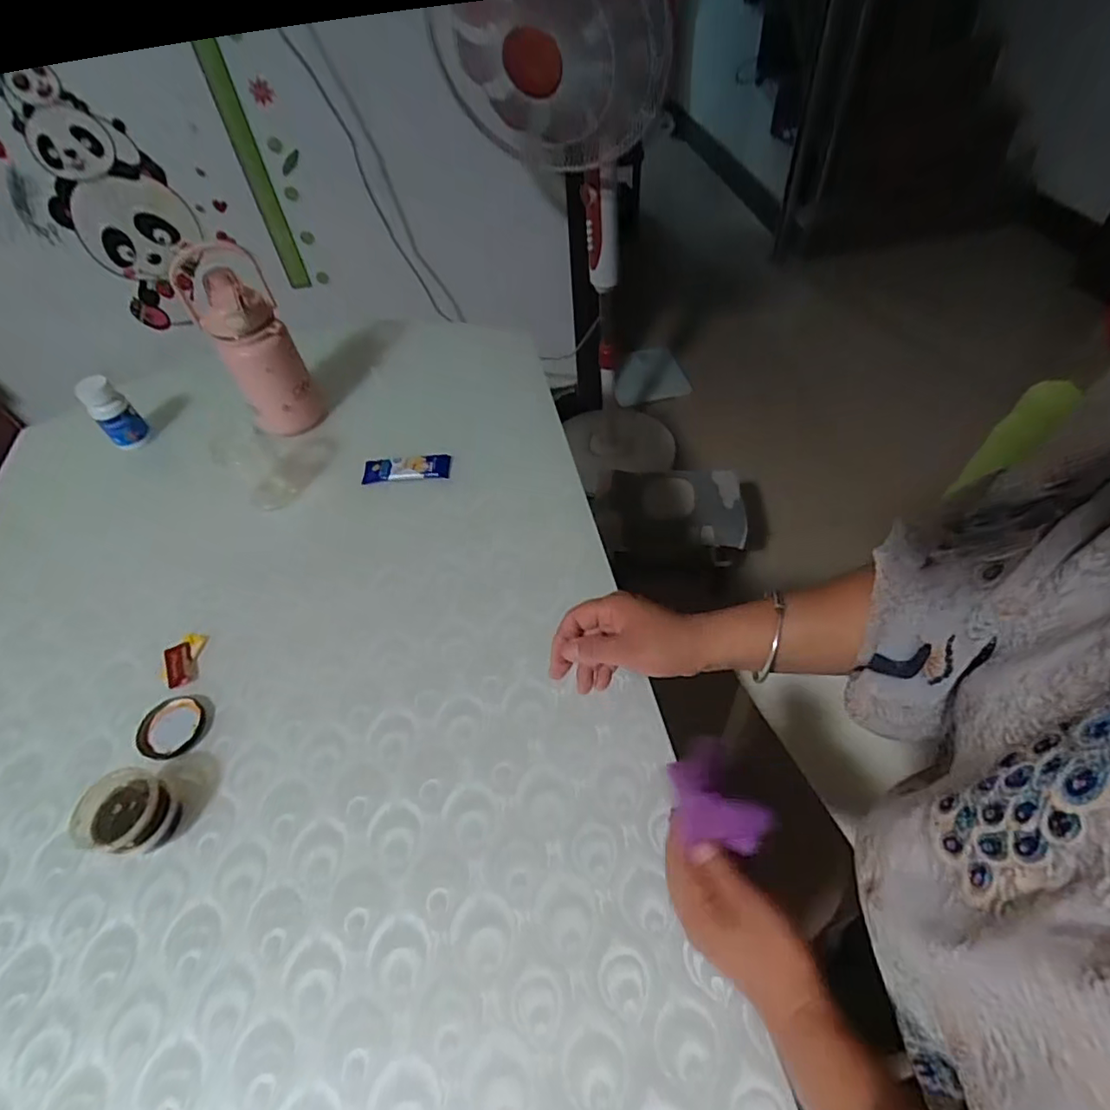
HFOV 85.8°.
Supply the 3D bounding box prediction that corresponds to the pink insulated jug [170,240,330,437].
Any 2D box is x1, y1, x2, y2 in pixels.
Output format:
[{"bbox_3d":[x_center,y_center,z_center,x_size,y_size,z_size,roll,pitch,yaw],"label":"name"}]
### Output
[{"bbox_3d":[-0.413,-0.269,0.841,0.109,0.225,0.105,-29,53,-17],"label":"pink insulated jug"}]

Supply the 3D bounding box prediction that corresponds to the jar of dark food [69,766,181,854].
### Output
[{"bbox_3d":[-0.385,0.235,0.544,0.058,0.060,0.067,6,51,11],"label":"jar of dark food"}]

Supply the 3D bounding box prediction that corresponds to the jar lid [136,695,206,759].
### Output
[{"bbox_3d":[-0.400,0.178,0.623,0.059,0.014,0.064,-3,50,4],"label":"jar lid"}]

